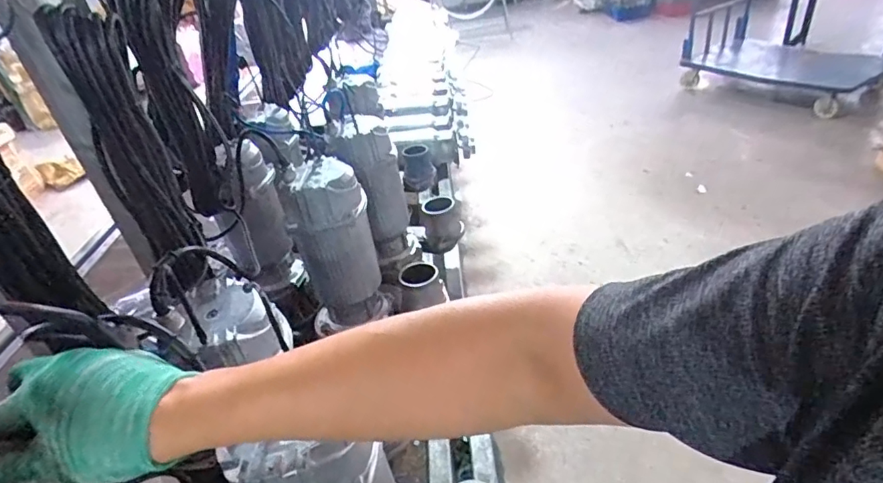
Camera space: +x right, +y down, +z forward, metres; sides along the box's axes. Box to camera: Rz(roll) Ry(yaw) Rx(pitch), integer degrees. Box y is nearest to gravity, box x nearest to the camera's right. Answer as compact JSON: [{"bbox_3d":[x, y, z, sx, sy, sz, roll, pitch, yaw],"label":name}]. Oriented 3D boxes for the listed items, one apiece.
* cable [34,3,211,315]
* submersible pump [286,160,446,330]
[{"bbox_3d":[-0.357,-0.081,0.605,0.085,0.343,0.056,-30,39,-27],"label":"cable"},{"bbox_3d":[-0.129,0.014,0.910,0.239,0.327,0.144,-11,34,-3],"label":"submersible pump"}]

